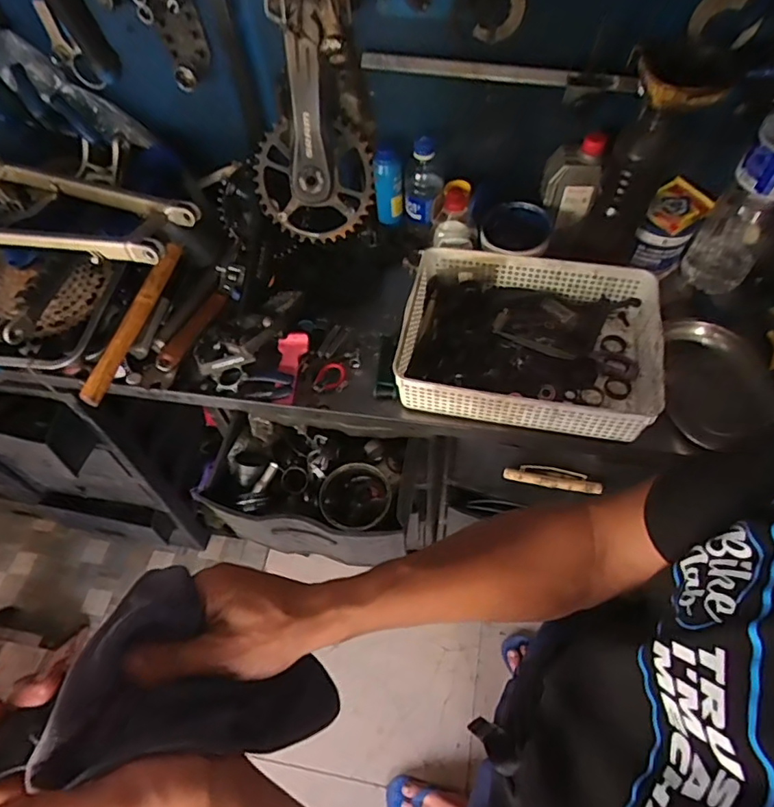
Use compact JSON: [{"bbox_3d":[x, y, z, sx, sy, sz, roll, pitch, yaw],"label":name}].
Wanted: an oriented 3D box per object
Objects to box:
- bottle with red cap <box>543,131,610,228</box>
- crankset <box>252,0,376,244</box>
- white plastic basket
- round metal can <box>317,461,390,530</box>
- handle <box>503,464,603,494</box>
[{"bbox_3d":[0.277,-0.338,0.818,0.077,0.126,0.058,2,59,5],"label":"bottle with red cap"},{"bbox_3d":[-0.086,-0.313,0.547,0.138,0.299,0.098,-14,59,-4],"label":"crankset"},{"bbox_3d":[0.193,-0.087,0.763,0.334,0.080,0.251,11,60,10],"label":"white plastic basket"},{"bbox_3d":[-0.047,0.141,0.792,0.103,0.044,0.101,-2,59,3],"label":"round metal can"},{"bbox_3d":[0.247,0.110,0.815,0.134,0.015,0.027,10,60,10],"label":"handle"}]

